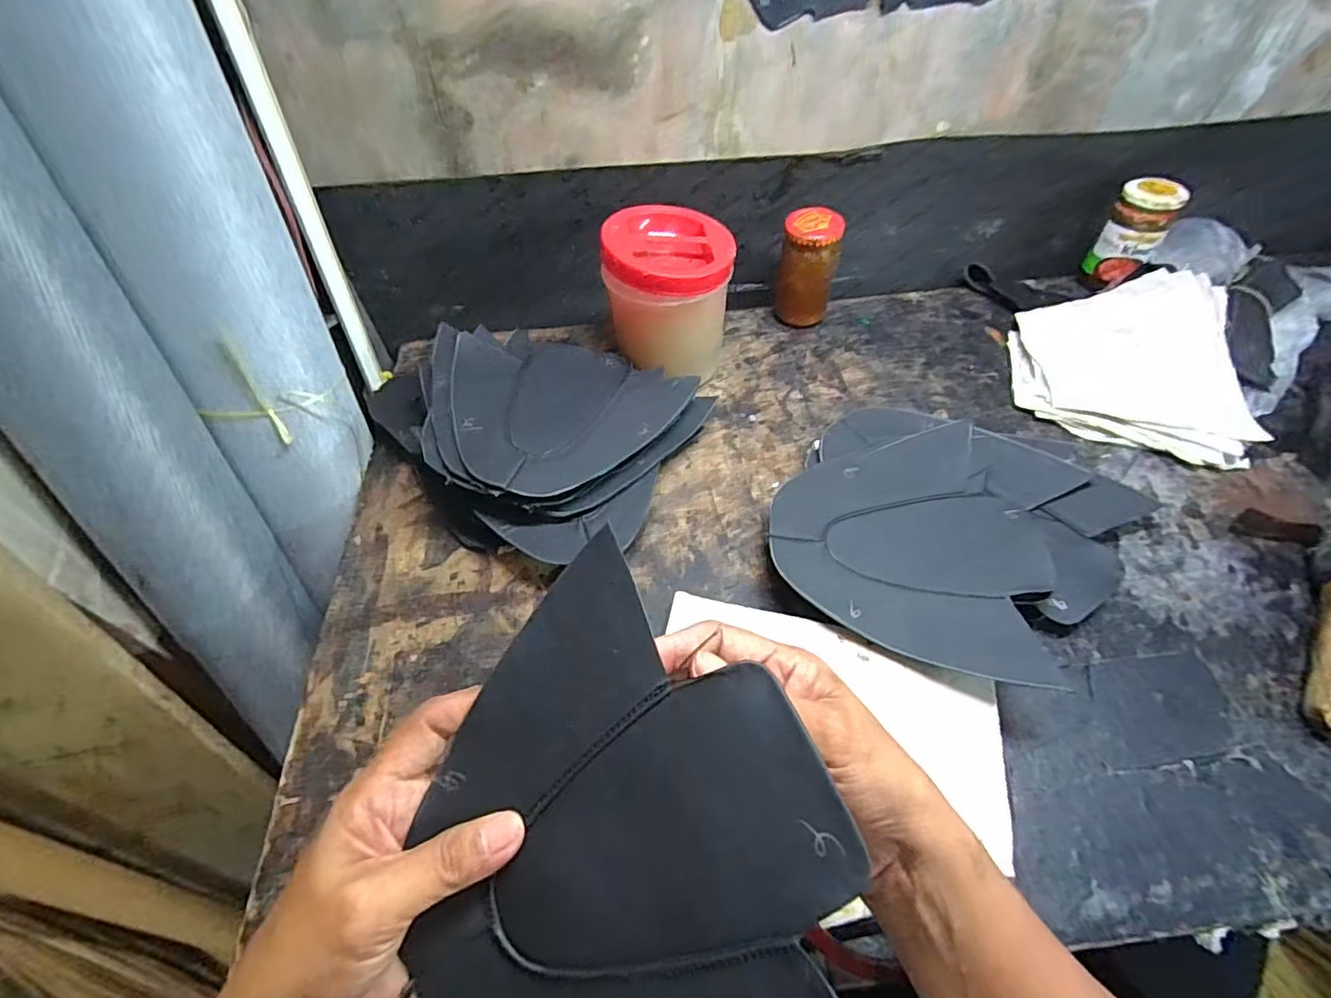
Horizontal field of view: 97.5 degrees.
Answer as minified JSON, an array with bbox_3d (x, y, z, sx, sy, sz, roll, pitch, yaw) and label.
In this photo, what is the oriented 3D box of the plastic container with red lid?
[{"bbox_3d":[0.004,-0.190,0.581,0.119,0.148,0.117,1,51,2],"label":"plastic container with red lid"}]

